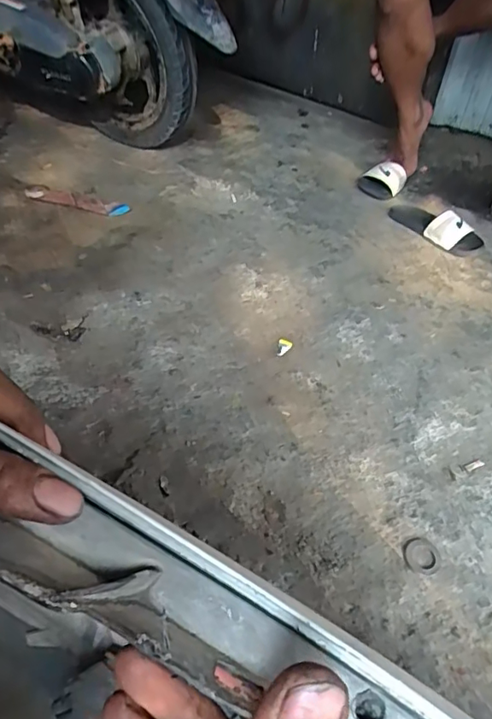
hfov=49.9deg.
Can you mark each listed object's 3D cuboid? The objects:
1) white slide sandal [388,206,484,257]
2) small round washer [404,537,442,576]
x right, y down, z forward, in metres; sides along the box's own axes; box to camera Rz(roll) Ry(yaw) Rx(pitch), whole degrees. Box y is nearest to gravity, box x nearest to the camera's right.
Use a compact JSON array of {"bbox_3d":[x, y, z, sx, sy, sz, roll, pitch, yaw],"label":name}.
[{"bbox_3d":[0.437,-0.318,1.237,0.238,0.059,0.092,34,51,28],"label":"white slide sandal"},{"bbox_3d":[0.218,0.243,0.654,0.044,0.004,0.047,2,43,-2],"label":"small round washer"}]

